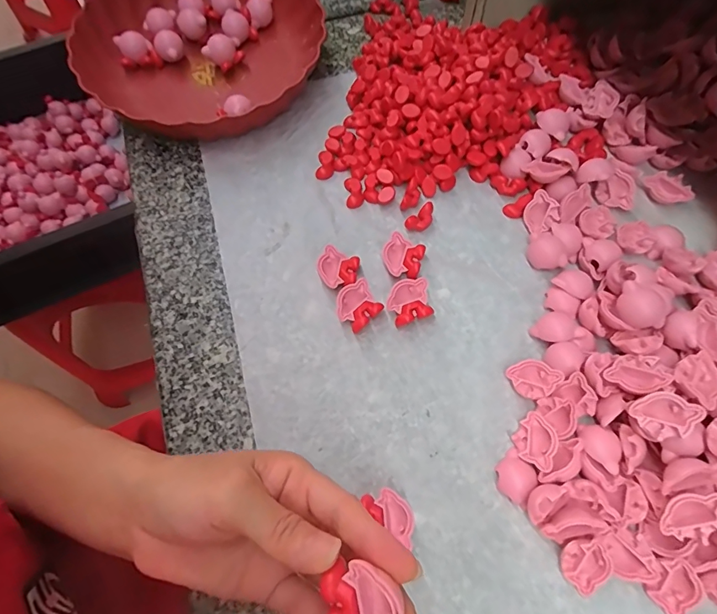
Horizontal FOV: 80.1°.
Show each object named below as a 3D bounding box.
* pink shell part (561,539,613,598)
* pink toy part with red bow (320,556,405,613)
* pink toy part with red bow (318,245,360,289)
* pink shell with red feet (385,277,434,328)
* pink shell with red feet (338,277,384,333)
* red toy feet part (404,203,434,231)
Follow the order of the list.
[{"bbox_3d":[0.142,0.161,0.265,0.031,0.007,0.031,1,96,11],"label":"pink shell part"},{"bbox_3d":[0.002,0.123,0.177,0.033,0.017,0.032,-1,66,2],"label":"pink toy part with red bow"},{"bbox_3d":[-0.017,-0.030,0.353,0.033,0.013,0.031,20,68,11],"label":"pink toy part with red bow"},{"bbox_3d":[0.040,-0.003,0.342,0.036,0.018,0.031,-16,67,-5],"label":"pink shell with red feet"},{"bbox_3d":[-0.001,-0.001,0.339,0.035,0.013,0.032,-35,69,-12],"label":"pink shell with red feet"},{"bbox_3d":[0.056,-0.077,0.377,0.031,0.013,0.014,-38,70,-14],"label":"red toy feet part"}]

